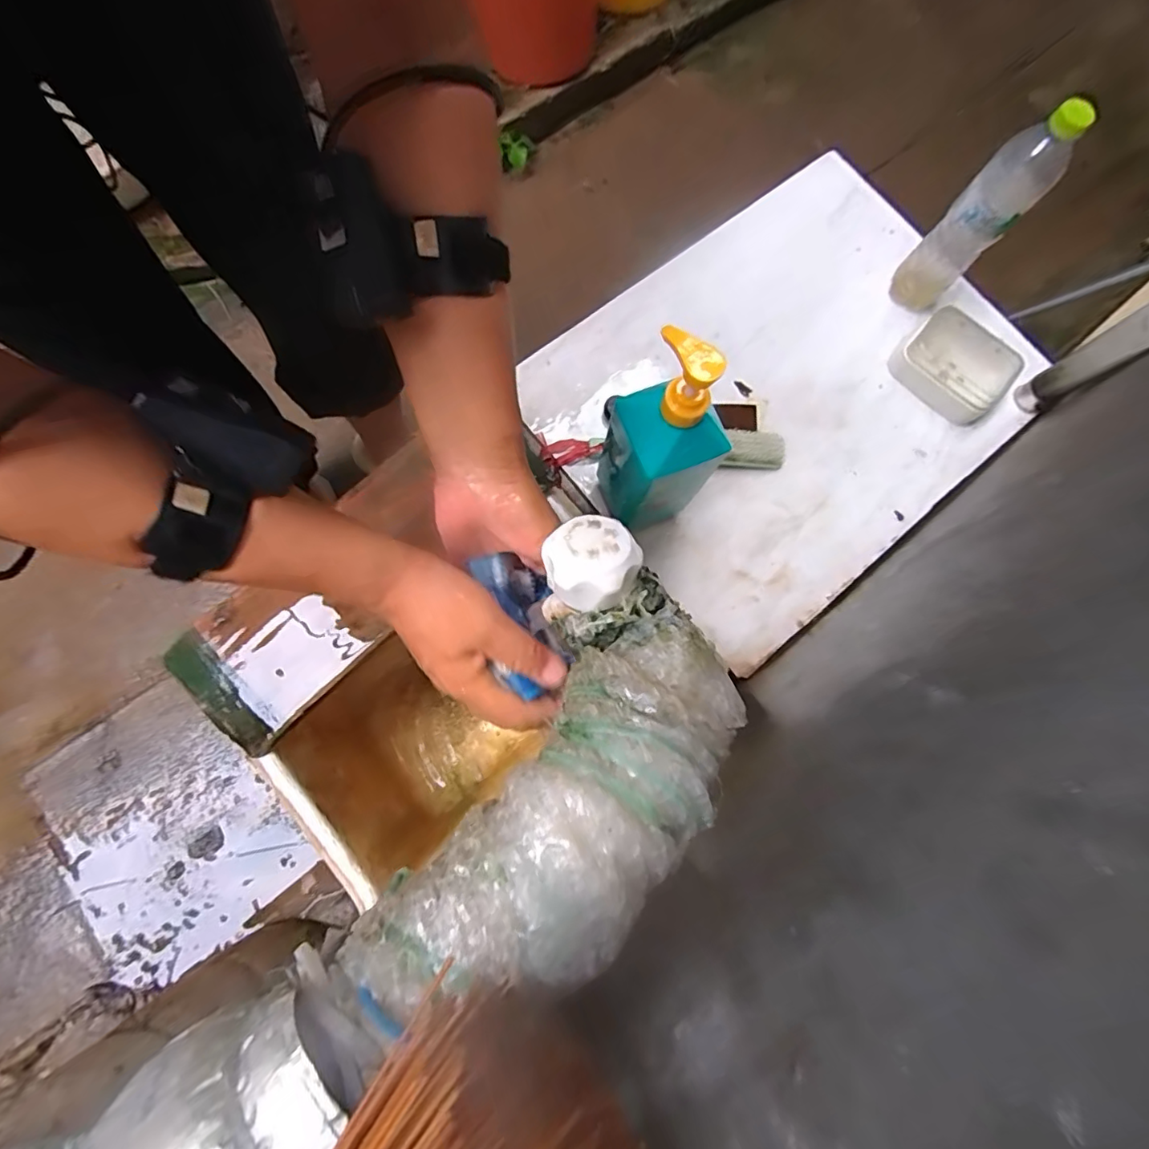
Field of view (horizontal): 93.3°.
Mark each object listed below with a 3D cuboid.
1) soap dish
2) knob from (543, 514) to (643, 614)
[{"bbox_3d":[0.471,-0.258,0.675,0.127,0.044,0.101,43,79,9],"label":"soap dish"},{"bbox_3d":[0.008,-0.006,0.250,0.041,0.020,0.041,0,76,-1],"label":"knob"}]

